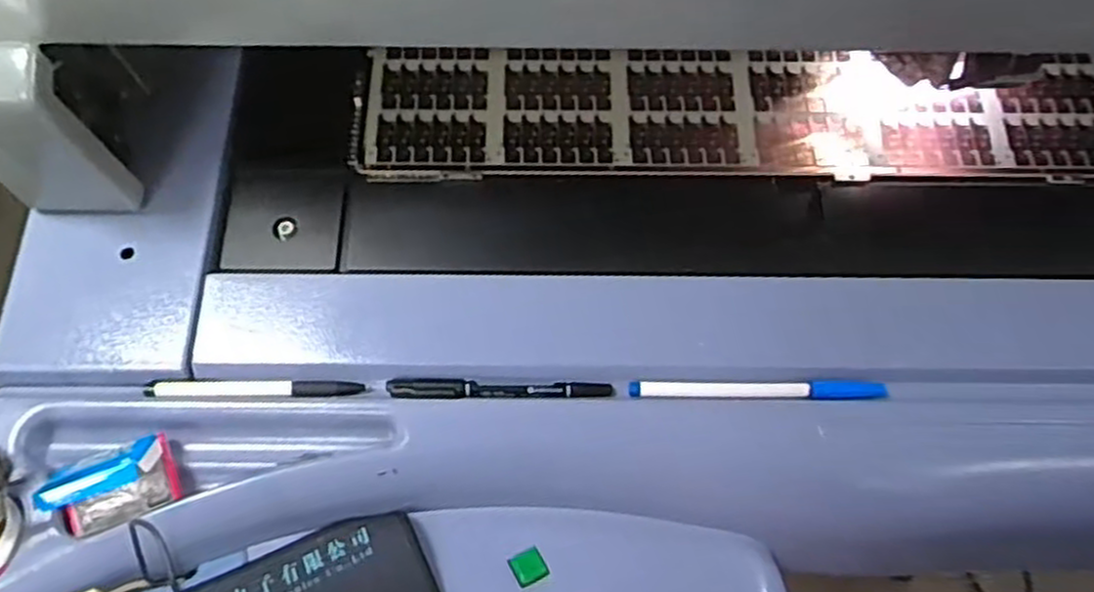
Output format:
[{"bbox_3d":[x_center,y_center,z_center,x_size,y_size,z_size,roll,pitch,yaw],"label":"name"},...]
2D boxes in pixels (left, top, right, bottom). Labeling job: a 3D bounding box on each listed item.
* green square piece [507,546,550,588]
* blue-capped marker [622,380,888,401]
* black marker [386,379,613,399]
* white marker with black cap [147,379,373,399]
[{"bbox_3d":[-0.011,0.171,0.487,0.020,0.007,0.019,-23,51,-22],"label":"green square piece"},{"bbox_3d":[0.133,0.058,0.487,0.159,0.008,0.016,2,47,0],"label":"blue-capped marker"},{"bbox_3d":[-0.030,0.059,0.488,0.141,0.007,0.012,0,47,-1],"label":"black marker"},{"bbox_3d":[-0.182,0.058,0.485,0.139,0.007,0.011,1,47,-1],"label":"white marker with black cap"}]

